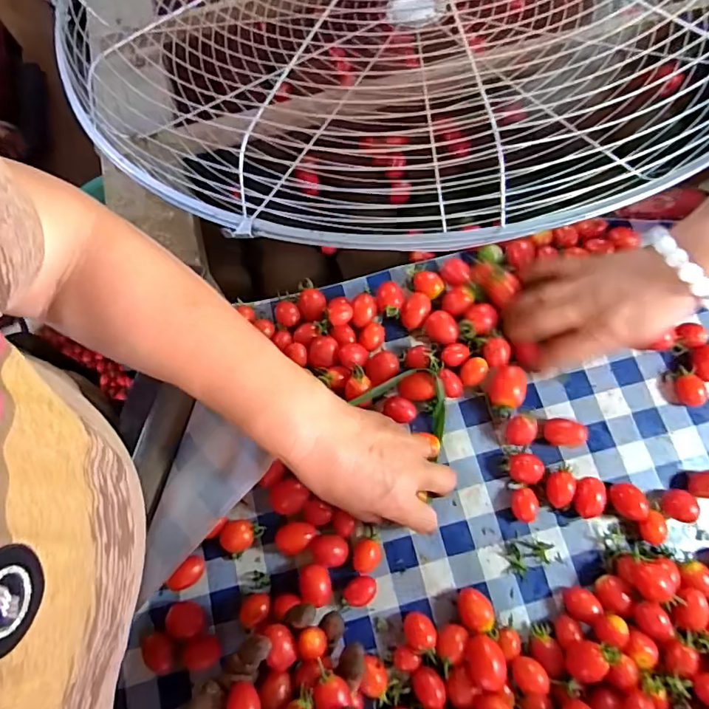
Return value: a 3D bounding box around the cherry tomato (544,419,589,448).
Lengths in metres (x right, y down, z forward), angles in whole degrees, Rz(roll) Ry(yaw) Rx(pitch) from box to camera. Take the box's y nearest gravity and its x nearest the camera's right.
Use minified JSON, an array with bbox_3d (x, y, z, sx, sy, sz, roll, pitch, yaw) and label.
[{"bbox_3d":[0.182,0.069,0.432,0.032,0.020,0.023,4,75,1],"label":"cherry tomato"}]

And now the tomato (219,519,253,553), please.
[{"bbox_3d":[-0.096,0.150,0.411,0.026,0.018,0.025,0,75,0],"label":"tomato"}]

